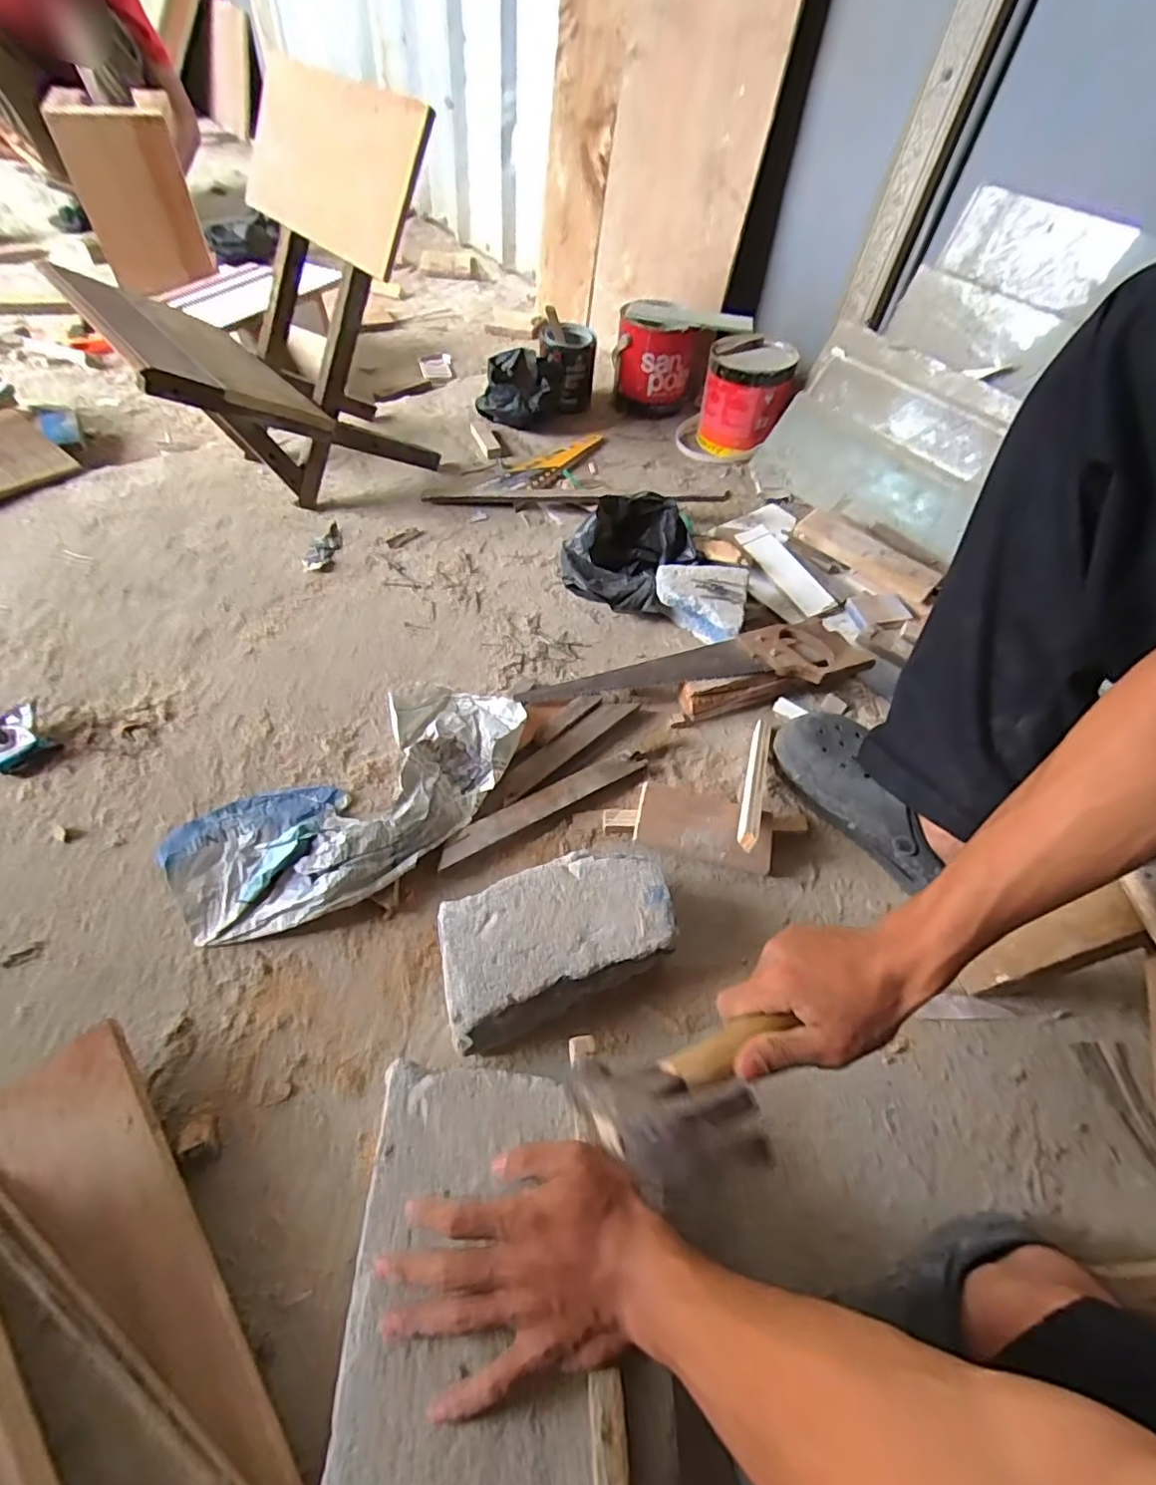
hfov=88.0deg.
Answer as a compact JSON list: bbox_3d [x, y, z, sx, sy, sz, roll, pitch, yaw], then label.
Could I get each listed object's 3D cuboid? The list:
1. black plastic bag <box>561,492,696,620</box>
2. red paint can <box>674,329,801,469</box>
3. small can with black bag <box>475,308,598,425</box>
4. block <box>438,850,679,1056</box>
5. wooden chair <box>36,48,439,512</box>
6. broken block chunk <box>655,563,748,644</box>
[{"bbox_3d":[0.074,-0.270,0.865,0.188,0.100,0.169,11,54,3],"label":"black plastic bag"},{"bbox_3d":[0.296,-0.640,1.120,0.185,0.158,0.179,15,54,6],"label":"red paint can"},{"bbox_3d":[-0.070,-0.711,1.148,0.124,0.154,0.257,29,56,15],"label":"small can with black bag"},{"bbox_3d":[-0.021,0.174,0.544,0.211,0.071,0.123,-17,58,-16],"label":"block"},{"bbox_3d":[-0.422,-0.568,0.821,0.394,0.466,0.294,-35,64,-26],"label":"wooden chair"},{"bbox_3d":[0.169,-0.196,0.833,0.129,0.069,0.136,16,53,6],"label":"broken block chunk"}]

